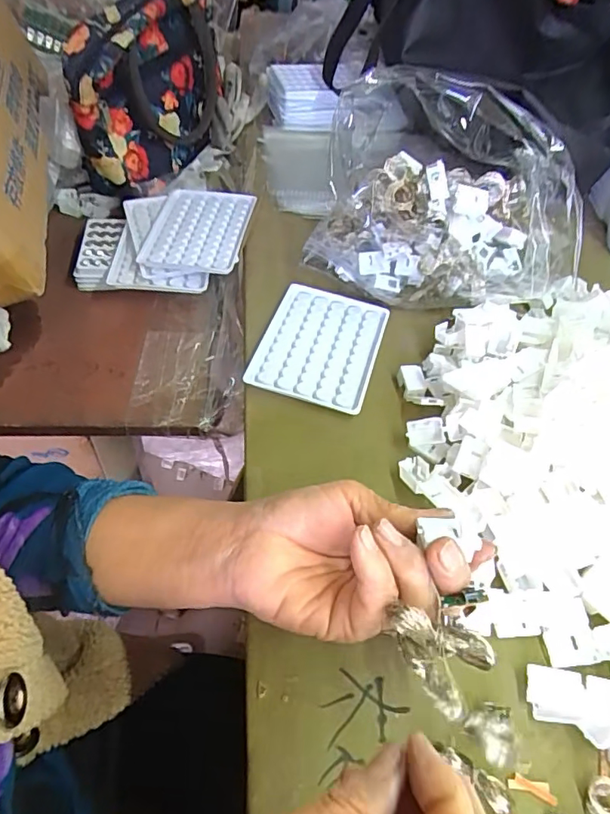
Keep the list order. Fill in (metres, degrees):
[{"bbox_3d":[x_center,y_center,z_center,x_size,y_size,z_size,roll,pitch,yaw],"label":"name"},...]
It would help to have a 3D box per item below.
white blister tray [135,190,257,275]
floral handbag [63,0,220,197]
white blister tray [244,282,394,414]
[{"bbox_3d":[-0.112,-0.180,0.540,0.100,0.015,0.124,5,54,6],"label":"white blister tray"},{"bbox_3d":[-0.166,-0.359,0.582,0.084,0.140,0.238,16,52,8],"label":"floral handbag"},{"bbox_3d":[0.014,-0.055,0.446,0.095,0.006,0.127,16,52,7],"label":"white blister tray"}]

